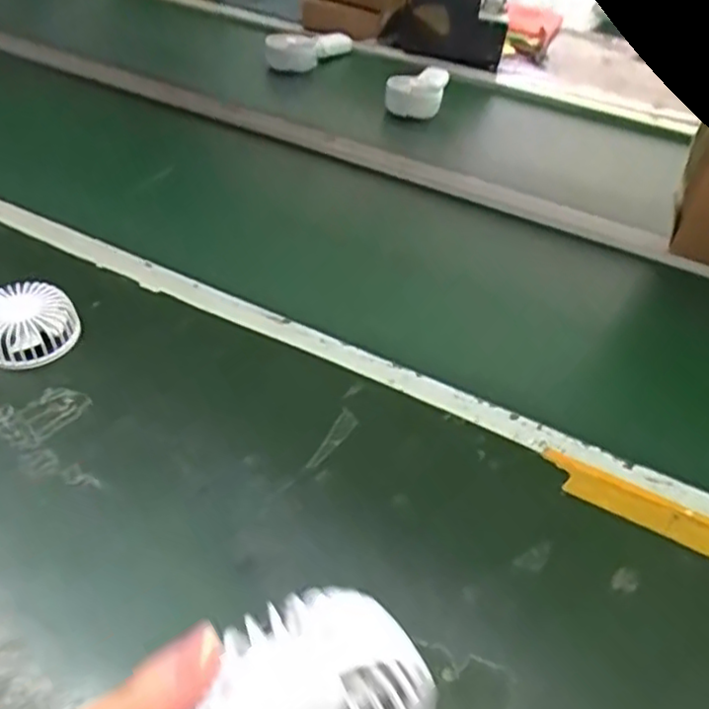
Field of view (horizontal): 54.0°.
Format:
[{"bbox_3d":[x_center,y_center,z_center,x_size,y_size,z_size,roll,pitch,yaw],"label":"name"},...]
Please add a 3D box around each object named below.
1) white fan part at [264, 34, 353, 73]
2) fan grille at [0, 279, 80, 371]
[{"bbox_3d":[-0.071,-0.541,1.227,0.191,0.050,0.068,-31,54,-33],"label":"white fan part"},{"bbox_3d":[-0.298,-0.028,0.628,0.084,0.048,0.084,-18,48,-23],"label":"fan grille"}]

